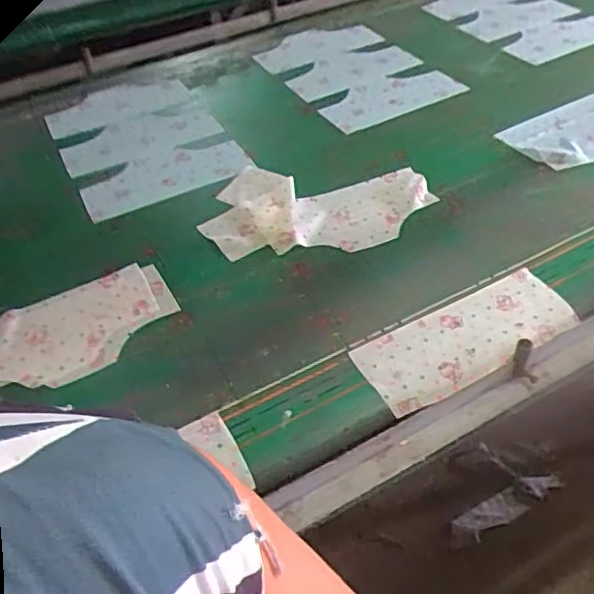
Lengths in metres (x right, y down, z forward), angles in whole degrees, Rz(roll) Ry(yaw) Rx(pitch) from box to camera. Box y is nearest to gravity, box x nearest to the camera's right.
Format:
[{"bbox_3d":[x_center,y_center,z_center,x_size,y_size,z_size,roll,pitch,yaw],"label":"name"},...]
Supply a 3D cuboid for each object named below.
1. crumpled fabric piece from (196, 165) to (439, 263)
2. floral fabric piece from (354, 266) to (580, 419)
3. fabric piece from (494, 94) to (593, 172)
[{"bbox_3d":[0.038,-0.159,1.072,0.381,0.028,0.236,2,45,6],"label":"crumpled fabric piece"},{"bbox_3d":[0.242,0.057,0.833,0.313,0.018,0.131,-23,47,-18],"label":"floral fabric piece"},{"bbox_3d":[0.600,-0.337,1.194,0.323,0.018,0.220,-26,48,-21],"label":"fabric piece"}]

